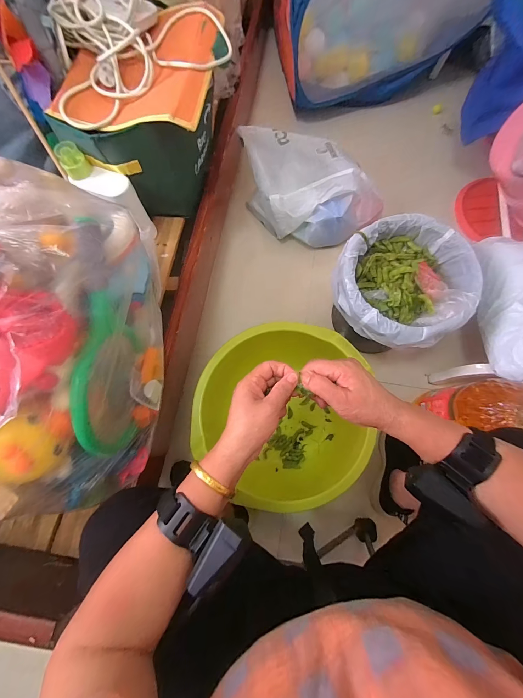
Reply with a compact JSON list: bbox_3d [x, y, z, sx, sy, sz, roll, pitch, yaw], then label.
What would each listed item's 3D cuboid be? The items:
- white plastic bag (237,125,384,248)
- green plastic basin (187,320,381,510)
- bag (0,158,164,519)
[{"bbox_3d":[0.115,-0.490,0.868,0.438,0.164,0.262,37,79,10],"label":"white plastic bag"},{"bbox_3d":[0.067,0.152,0.708,0.379,0.203,0.401,0,76,1],"label":"green plastic basin"},{"bbox_3d":[-0.343,-0.007,0.431,0.288,0.316,0.452,0,76,1],"label":"bag"}]

